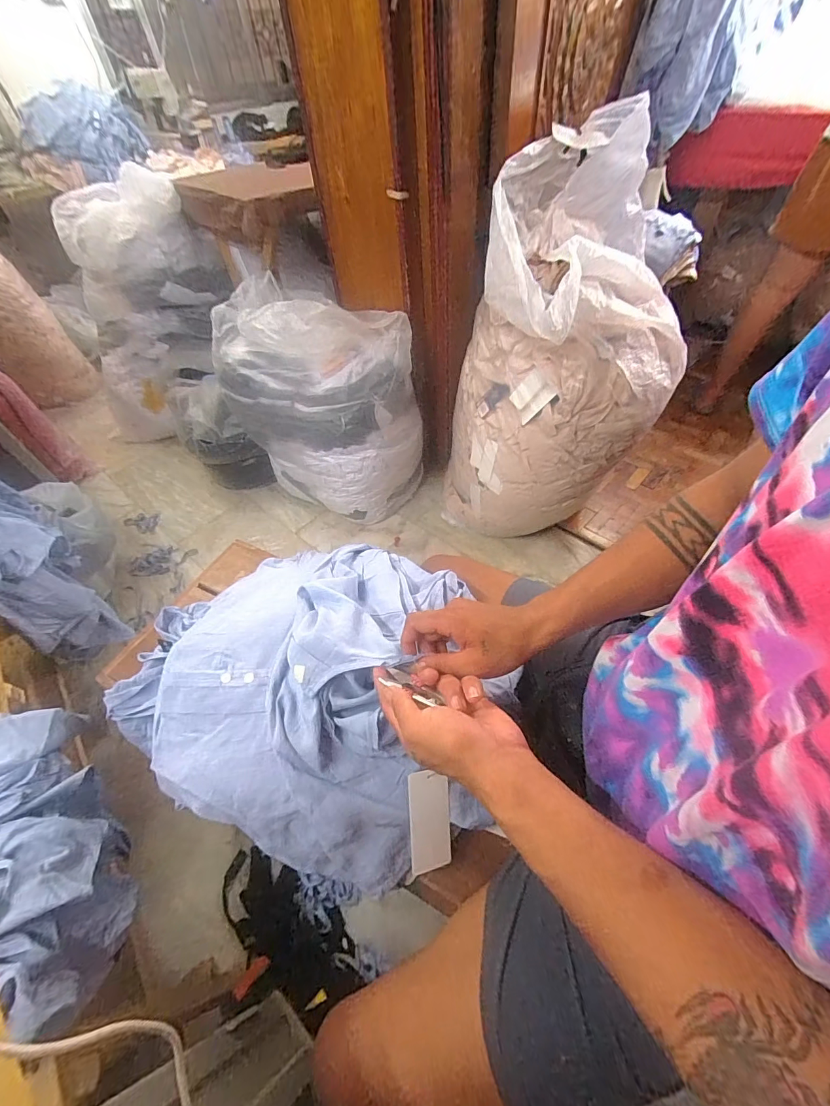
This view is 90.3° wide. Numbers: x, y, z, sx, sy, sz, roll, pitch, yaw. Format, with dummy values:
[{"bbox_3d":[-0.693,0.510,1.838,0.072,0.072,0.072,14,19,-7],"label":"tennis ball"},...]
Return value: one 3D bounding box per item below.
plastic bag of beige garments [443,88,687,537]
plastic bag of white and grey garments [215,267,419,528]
[{"bbox_3d":[0.362,-0.460,1.107,0.520,0.853,0.465,-16,51,-9],"label":"plastic bag of beige garments"},{"bbox_3d":[-0.283,-0.442,1.297,0.525,0.592,0.309,18,55,18],"label":"plastic bag of white and grey garments"}]

